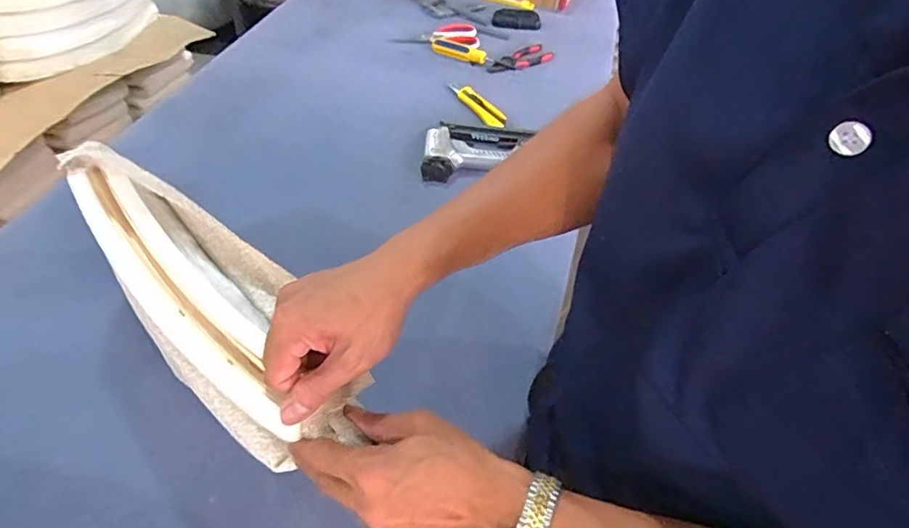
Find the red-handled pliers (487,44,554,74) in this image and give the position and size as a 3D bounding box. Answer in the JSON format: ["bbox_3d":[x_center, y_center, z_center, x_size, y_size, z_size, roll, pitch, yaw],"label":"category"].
[{"bbox_3d":[0.131,-0.425,1.072,0.156,0.013,0.060,-21,55,-19],"label":"red-handled pliers"}]

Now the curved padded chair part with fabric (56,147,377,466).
[{"bbox_3d":[-0.224,0.014,0.441,0.102,0.083,0.376,-35,66,-27],"label":"curved padded chair part with fabric"}]

